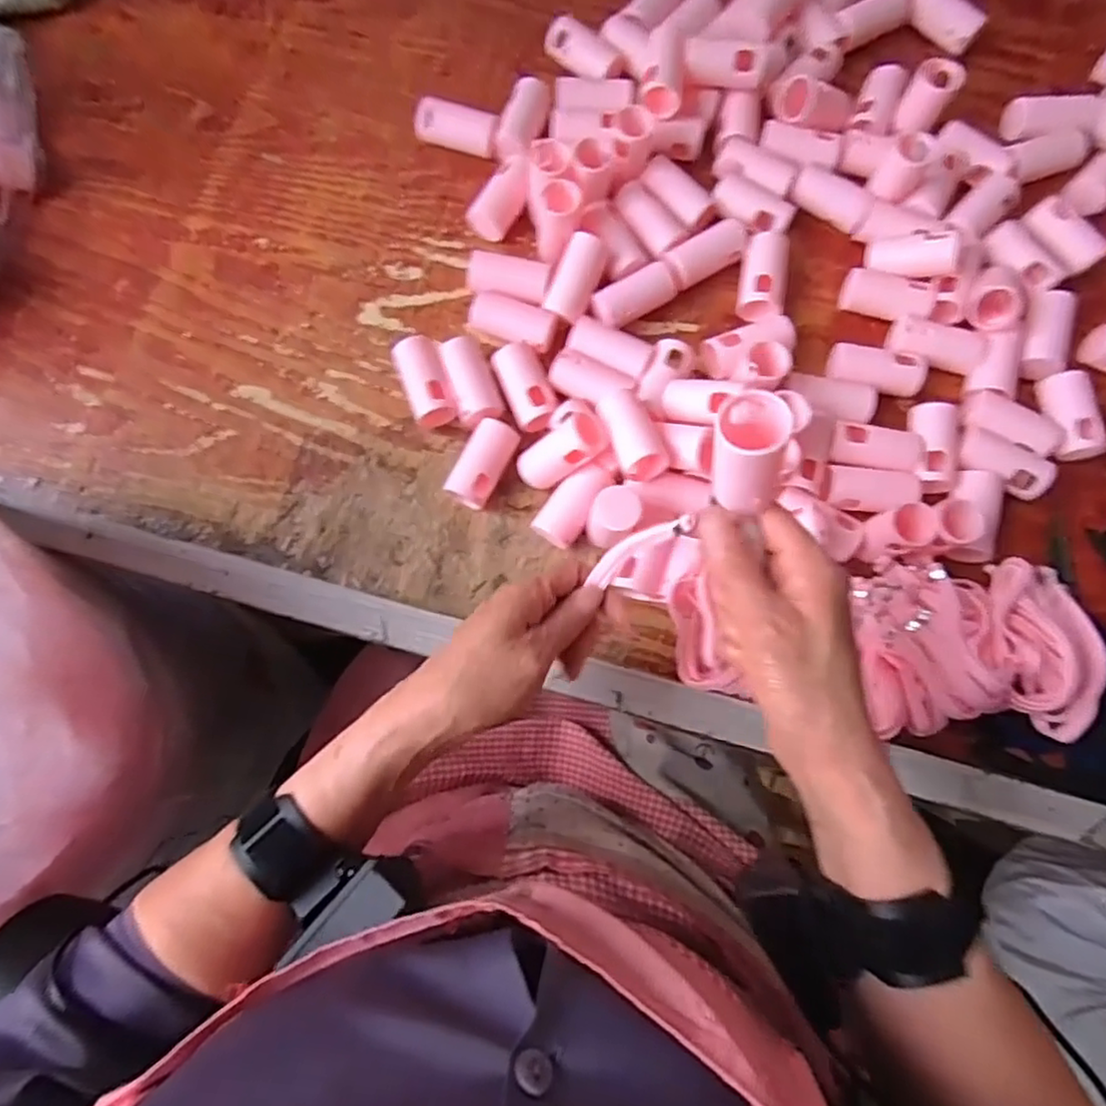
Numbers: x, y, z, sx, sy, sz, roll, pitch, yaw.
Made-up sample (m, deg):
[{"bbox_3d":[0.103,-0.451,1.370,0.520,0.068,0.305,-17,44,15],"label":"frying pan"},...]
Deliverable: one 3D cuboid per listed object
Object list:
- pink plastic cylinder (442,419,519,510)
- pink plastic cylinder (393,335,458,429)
[{"bbox_3d":[-0.051,-0.065,0.477,0.031,0.023,0.065,26,78,5],"label":"pink plastic cylinder"},{"bbox_3d":[-0.096,-0.131,0.490,0.033,0.032,0.062,-18,78,-5],"label":"pink plastic cylinder"}]

